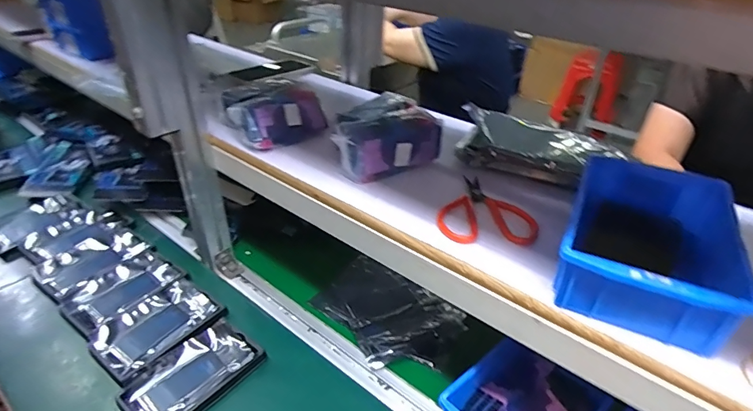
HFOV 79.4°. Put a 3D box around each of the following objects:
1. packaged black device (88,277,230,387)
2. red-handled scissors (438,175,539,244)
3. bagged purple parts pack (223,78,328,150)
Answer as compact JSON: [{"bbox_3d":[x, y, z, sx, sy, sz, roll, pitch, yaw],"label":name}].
[{"bbox_3d":[-0.304,0.171,0.639,0.109,0.018,0.158,23,38,29],"label":"packaged black device"},{"bbox_3d":[0.119,0.003,0.507,0.100,0.012,0.124,4,33,2],"label":"red-handled scissors"},{"bbox_3d":[-0.151,-0.136,0.648,0.120,0.060,0.112,-25,42,-36],"label":"bagged purple parts pack"}]

